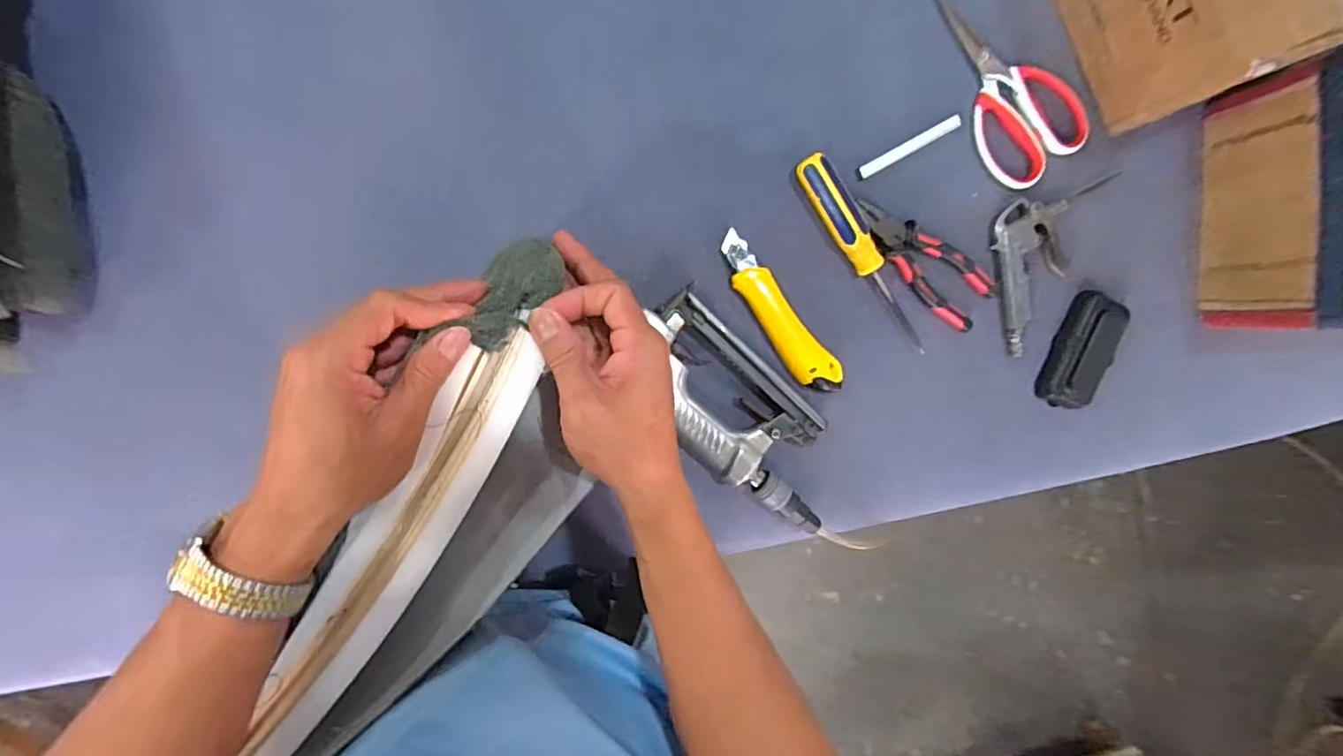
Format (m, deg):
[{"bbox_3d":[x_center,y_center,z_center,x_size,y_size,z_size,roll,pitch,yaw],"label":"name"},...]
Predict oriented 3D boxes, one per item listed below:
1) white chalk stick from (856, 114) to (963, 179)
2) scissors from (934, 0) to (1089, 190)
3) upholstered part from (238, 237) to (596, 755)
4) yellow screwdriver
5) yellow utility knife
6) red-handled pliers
[{"bbox_3d":[0.215,-0.209,0.538,0.101,0.008,0.011,-30,96,-3],"label":"white chalk stick"},{"bbox_3d":[0.293,-0.263,0.533,0.083,0.019,0.178,-36,96,-2],"label":"scissors"},{"bbox_3d":[-0.122,0.085,0.348,0.092,0.079,0.317,28,86,-4],"label":"upholstered part"},{"bbox_3d":[0.170,-0.108,0.522,0.031,0.027,0.191,-31,96,-3],"label":"yellow screwdriver"},{"bbox_3d":[0.095,-0.055,0.532,0.036,0.014,0.164,-38,96,-2],"label":"yellow utility knife"},{"bbox_3d":[0.227,-0.107,0.537,0.146,0.012,0.054,40,89,-7],"label":"red-handled pliers"}]

